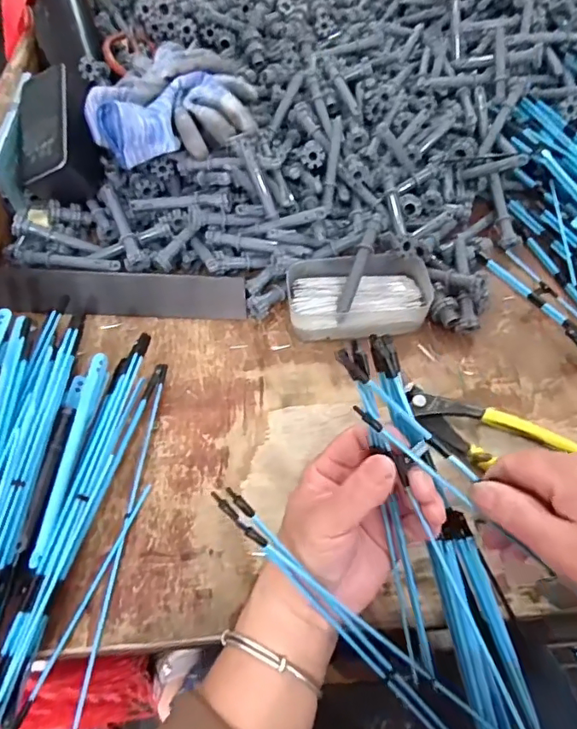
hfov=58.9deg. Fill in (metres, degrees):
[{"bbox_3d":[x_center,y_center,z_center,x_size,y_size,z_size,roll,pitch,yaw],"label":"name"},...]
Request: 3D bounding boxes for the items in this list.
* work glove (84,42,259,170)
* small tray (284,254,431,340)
[{"bbox_3d":[-0.110,-0.260,0.490,0.153,0.046,0.169,-6,57,-3],"label":"work glove"},{"bbox_3d":[0.059,-0.061,0.434,0.120,0.036,0.072,-1,57,0],"label":"small tray"}]

